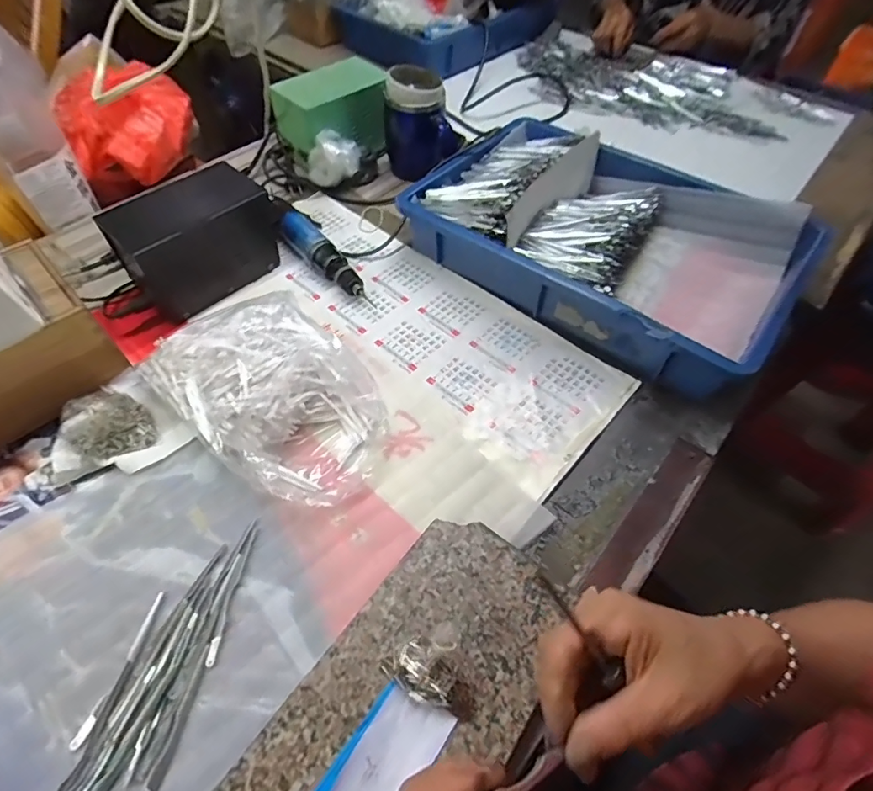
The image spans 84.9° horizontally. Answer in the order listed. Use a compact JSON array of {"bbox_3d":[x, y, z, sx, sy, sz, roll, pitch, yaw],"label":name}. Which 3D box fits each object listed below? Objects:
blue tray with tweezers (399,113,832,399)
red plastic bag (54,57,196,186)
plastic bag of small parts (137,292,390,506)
[{"bbox_3d":[0.199,-0.194,0.585,0.429,0.086,0.287,34,60,24],"label":"blue tray with tweezers"},{"bbox_3d":[-0.433,-0.387,0.681,0.170,0.105,0.124,-28,60,-19],"label":"red plastic bag"},{"bbox_3d":[-0.147,-0.008,0.459,0.240,0.072,0.166,36,61,24],"label":"plastic bag of small parts"}]

